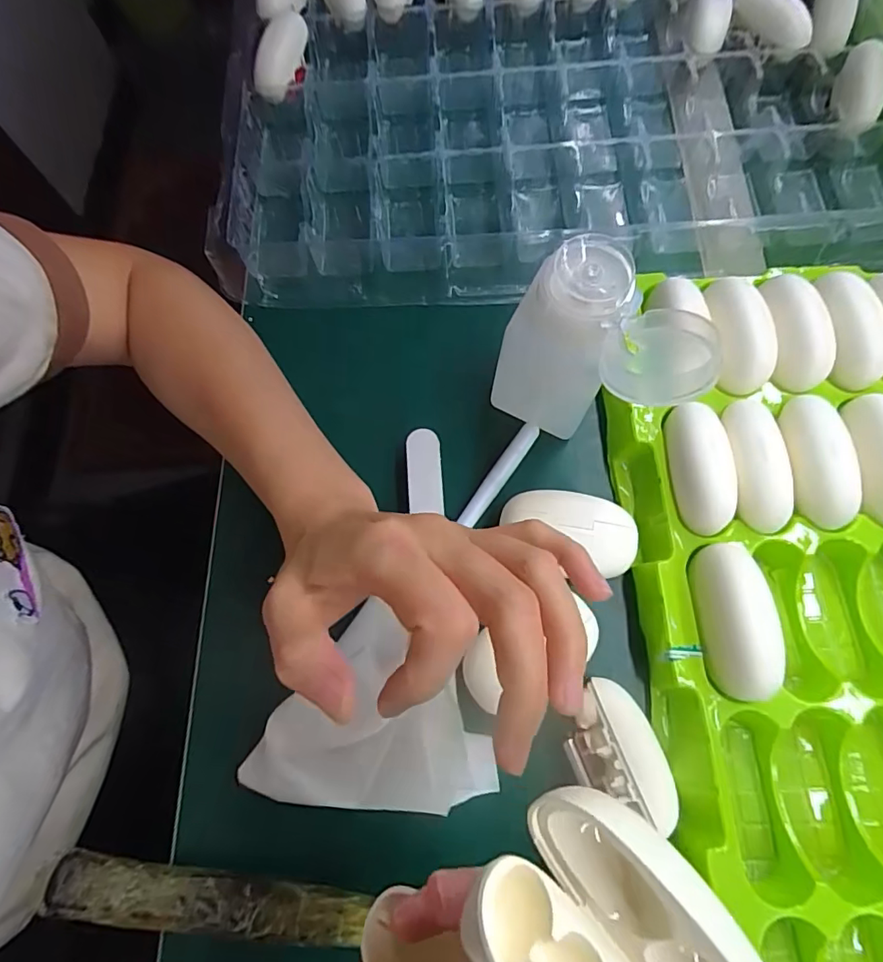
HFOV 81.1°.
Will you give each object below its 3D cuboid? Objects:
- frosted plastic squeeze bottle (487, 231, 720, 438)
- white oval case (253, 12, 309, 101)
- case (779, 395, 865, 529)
[{"bbox_3d":[0.070,-0.051,0.246,0.048,0.105,0.084,-37,76,-10],"label":"frosted plastic squeeze bottle"},{"bbox_3d":[-0.113,-0.298,0.365,0.027,0.019,0.069,8,73,3],"label":"white oval case"},{"bbox_3d":[0.182,-0.012,0.252,0.029,0.023,0.066,-5,72,-1],"label":"case"}]

